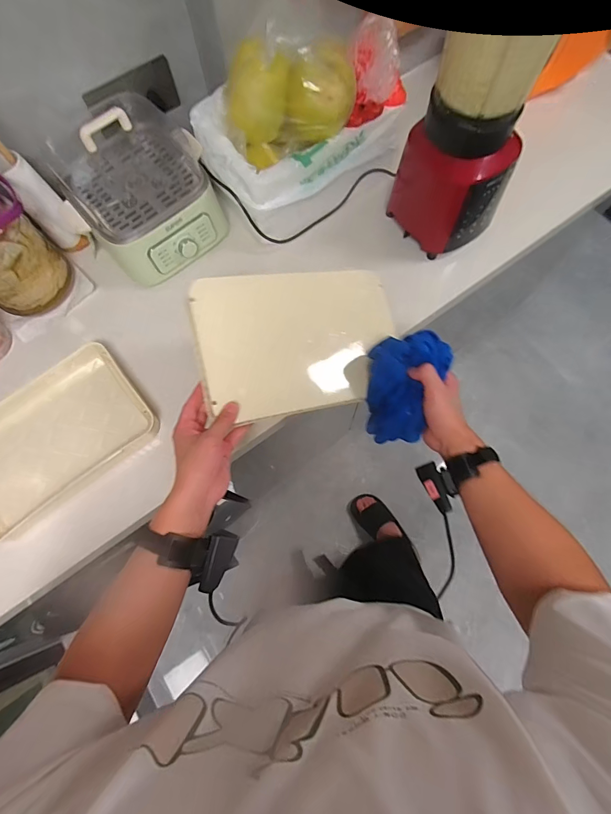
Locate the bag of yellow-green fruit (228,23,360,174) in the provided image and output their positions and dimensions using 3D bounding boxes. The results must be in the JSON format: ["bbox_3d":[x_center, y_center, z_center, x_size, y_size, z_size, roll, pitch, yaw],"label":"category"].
[{"bbox_3d":[-0.027,-0.520,0.657,0.212,0.179,0.106,-11,74,-2],"label":"bag of yellow-green fruit"}]

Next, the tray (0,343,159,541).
[{"bbox_3d":[-0.452,0.060,0.681,0.336,0.052,0.214,-37,76,-9],"label":"tray"}]

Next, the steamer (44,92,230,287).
[{"bbox_3d":[-0.312,-0.413,0.716,0.238,0.195,0.259,-34,76,-8],"label":"steamer"}]

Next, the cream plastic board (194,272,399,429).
[{"bbox_3d":[-0.005,-0.098,0.587,0.308,0.026,0.206,-9,91,-22],"label":"cream plastic board"}]

